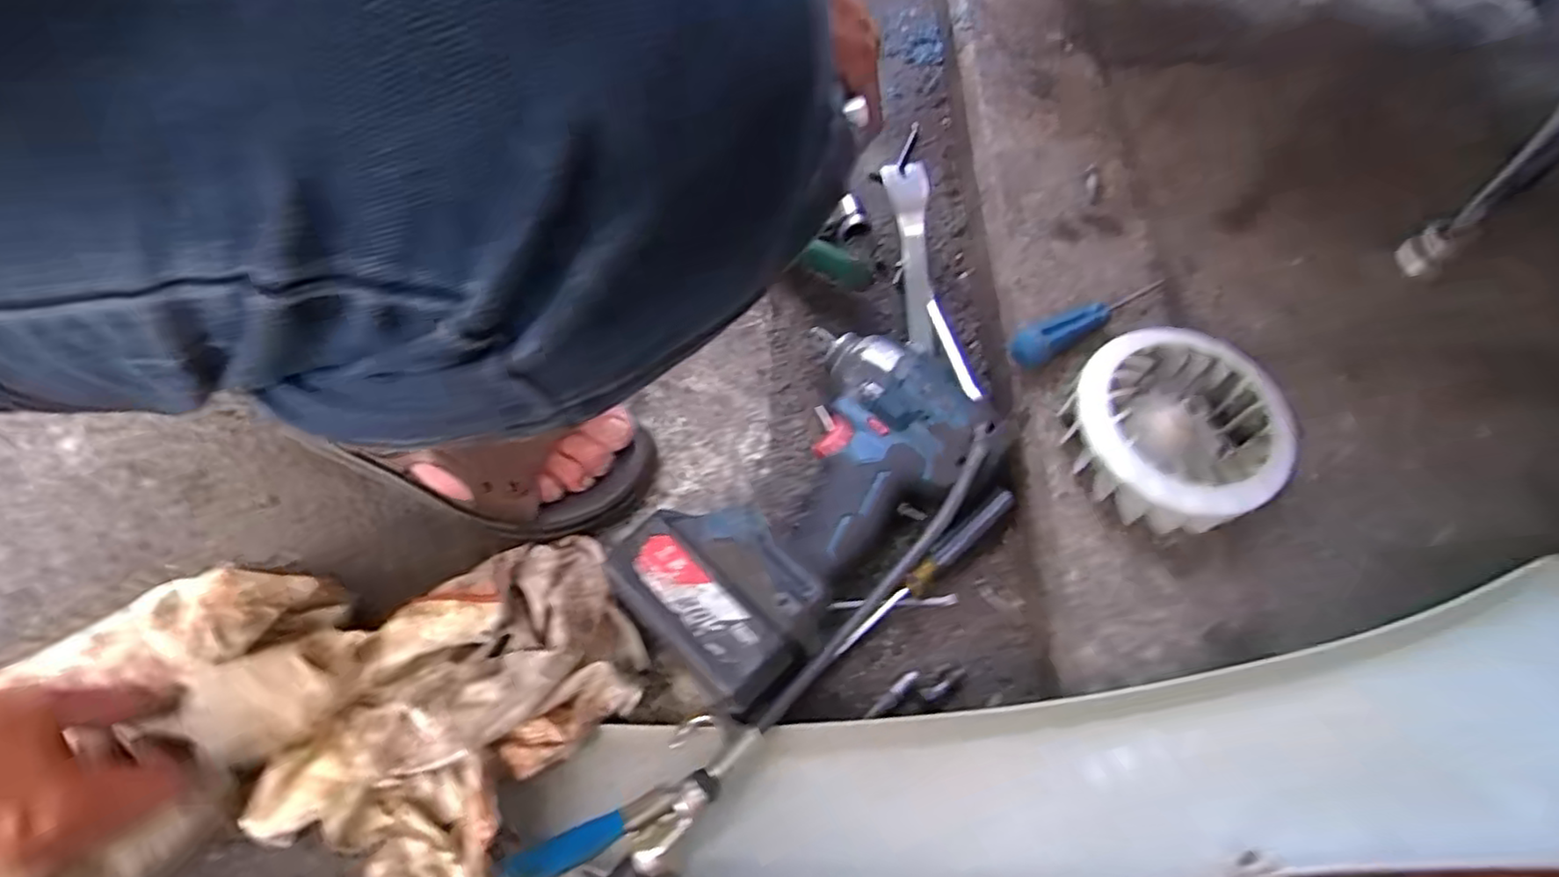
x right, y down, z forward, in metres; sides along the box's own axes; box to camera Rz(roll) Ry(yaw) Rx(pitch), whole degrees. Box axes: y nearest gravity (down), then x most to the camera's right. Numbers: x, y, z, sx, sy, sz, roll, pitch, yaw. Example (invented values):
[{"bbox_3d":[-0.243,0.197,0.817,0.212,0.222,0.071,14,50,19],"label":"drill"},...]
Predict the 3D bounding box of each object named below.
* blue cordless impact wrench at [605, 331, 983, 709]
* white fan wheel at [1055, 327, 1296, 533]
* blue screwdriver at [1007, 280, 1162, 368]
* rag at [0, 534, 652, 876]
[{"bbox_3d":[0.021,0.036,0.444,0.130,0.079,0.251,39,69,14],"label":"blue cordless impact wrench"},{"bbox_3d":[0.243,-0.008,0.436,0.119,0.059,0.120,1,65,-2],"label":"white fan wheel"},{"bbox_3d":[0.218,-0.088,0.494,0.116,0.023,0.027,-25,69,-14],"label":"blue screwdriver"},{"bbox_3d":[-0.285,0.176,0.362,0.413,0.067,0.235,-15,67,-10],"label":"rag"}]

